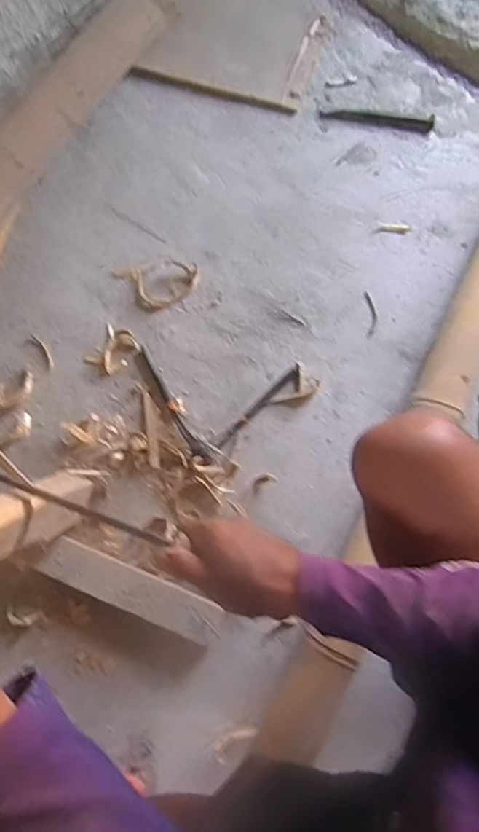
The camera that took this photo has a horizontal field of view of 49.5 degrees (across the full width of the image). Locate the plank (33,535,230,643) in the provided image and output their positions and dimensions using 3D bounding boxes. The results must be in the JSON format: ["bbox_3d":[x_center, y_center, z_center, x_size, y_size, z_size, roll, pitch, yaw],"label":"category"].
[{"bbox_3d":[-0.152,0.246,0.744,0.264,0.034,0.059,23,80,5],"label":"plank"}]

